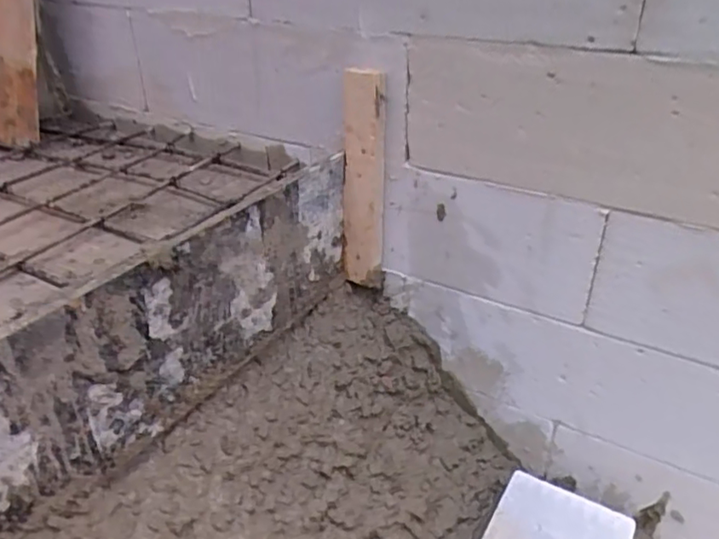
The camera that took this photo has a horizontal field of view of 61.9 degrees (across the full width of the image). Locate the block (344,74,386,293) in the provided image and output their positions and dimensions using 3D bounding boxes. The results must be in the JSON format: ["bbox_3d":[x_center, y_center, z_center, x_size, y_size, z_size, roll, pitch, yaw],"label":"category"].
[{"bbox_3d":[0.007,-0.139,0.999,0.072,0.360,0.041,-2,30,-1],"label":"block"}]

